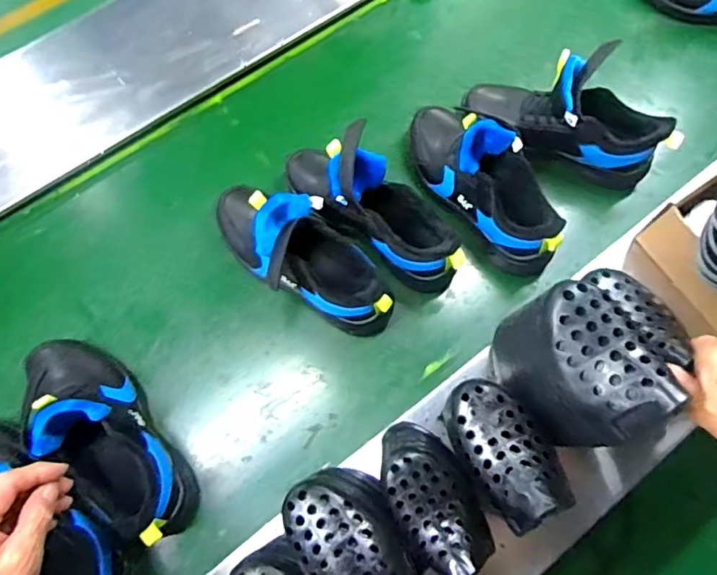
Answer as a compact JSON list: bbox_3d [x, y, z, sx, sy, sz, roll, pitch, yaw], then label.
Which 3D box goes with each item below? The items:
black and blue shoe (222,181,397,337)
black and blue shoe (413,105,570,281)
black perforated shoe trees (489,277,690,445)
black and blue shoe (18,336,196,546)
[{"bbox_3d":[-0.084,-0.045,0.708,0.282,0.165,0.118,35,73,12],"label":"black and blue shoe"},{"bbox_3d":[0.169,-0.161,0.739,0.104,0.137,0.290,-38,74,-13],"label":"black and blue shoe"},{"bbox_3d":[0.228,0.091,0.582,0.085,0.197,0.160,-15,71,-6],"label":"black perforated shoe trees"},{"bbox_3d":[-0.307,0.158,0.620,0.092,0.158,0.299,-37,74,-13],"label":"black and blue shoe"}]

